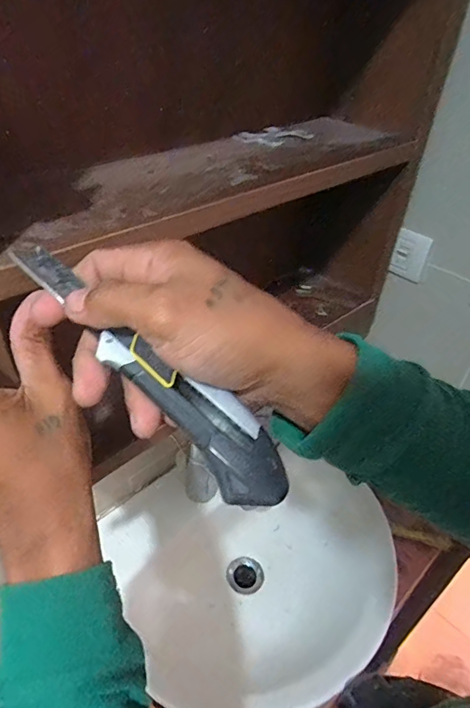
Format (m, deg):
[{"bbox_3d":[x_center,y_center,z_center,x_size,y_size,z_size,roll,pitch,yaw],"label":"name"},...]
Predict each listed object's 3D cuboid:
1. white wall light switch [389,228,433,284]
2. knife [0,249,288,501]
[{"bbox_3d":[0.249,-0.140,0.643,0.011,0.068,0.051,-22,46,-27],"label":"white wall light switch"},{"bbox_3d":[-0.048,0.005,0.242,0.194,0.015,0.033,42,50,12],"label":"knife"}]

